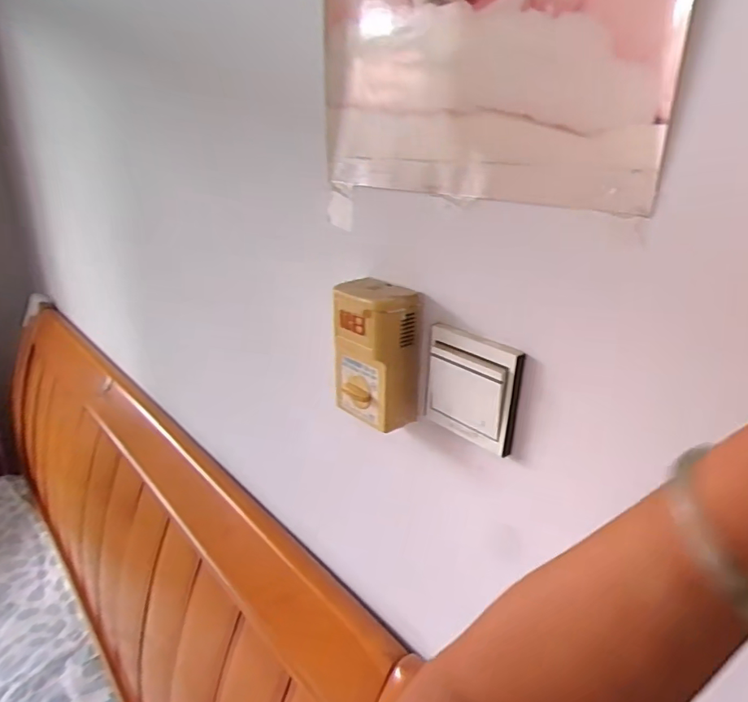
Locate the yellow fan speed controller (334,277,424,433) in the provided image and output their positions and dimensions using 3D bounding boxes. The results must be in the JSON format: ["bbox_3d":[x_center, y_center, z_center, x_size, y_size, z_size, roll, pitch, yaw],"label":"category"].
[{"bbox_3d":[0.001,0.005,0.465,0.051,0.123,0.075,-16,28,-39],"label":"yellow fan speed controller"}]

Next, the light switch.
[{"bbox_3d":[0.077,0.031,0.416,0.017,0.087,0.082,-17,28,-40],"label":"light switch"}]

